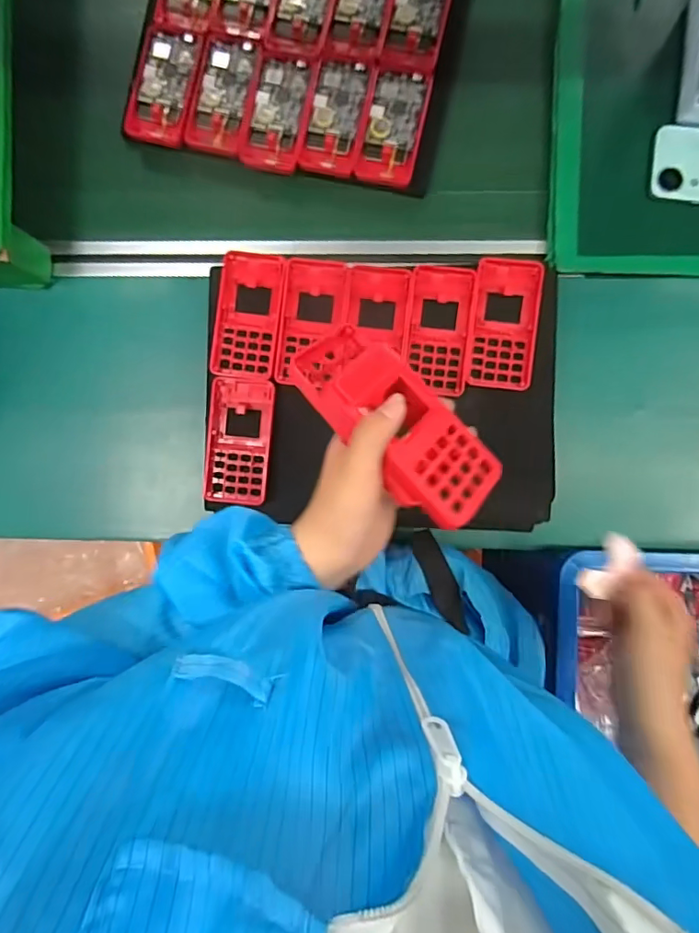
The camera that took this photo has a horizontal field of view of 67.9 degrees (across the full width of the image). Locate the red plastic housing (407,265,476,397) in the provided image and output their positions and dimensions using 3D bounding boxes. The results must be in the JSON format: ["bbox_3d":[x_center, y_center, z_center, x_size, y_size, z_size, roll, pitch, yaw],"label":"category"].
[{"bbox_3d":[0.089,-0.136,0.513,0.060,0.016,0.125,6,91,2],"label":"red plastic housing"}]

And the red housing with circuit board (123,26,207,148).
[{"bbox_3d":[-0.203,-0.419,0.569,0.065,0.007,0.123,15,91,2],"label":"red housing with circuit board"}]

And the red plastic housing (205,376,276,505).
[{"bbox_3d":[-0.110,-0.026,0.521,0.063,0.010,0.124,5,91,2],"label":"red plastic housing"}]

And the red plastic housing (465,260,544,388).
[{"bbox_3d":[0.151,-0.138,0.507,0.063,0.016,0.123,5,91,2],"label":"red plastic housing"}]

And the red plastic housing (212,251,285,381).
[{"bbox_3d":[-0.101,-0.151,0.519,0.064,0.008,0.124,7,91,2],"label":"red plastic housing"}]

